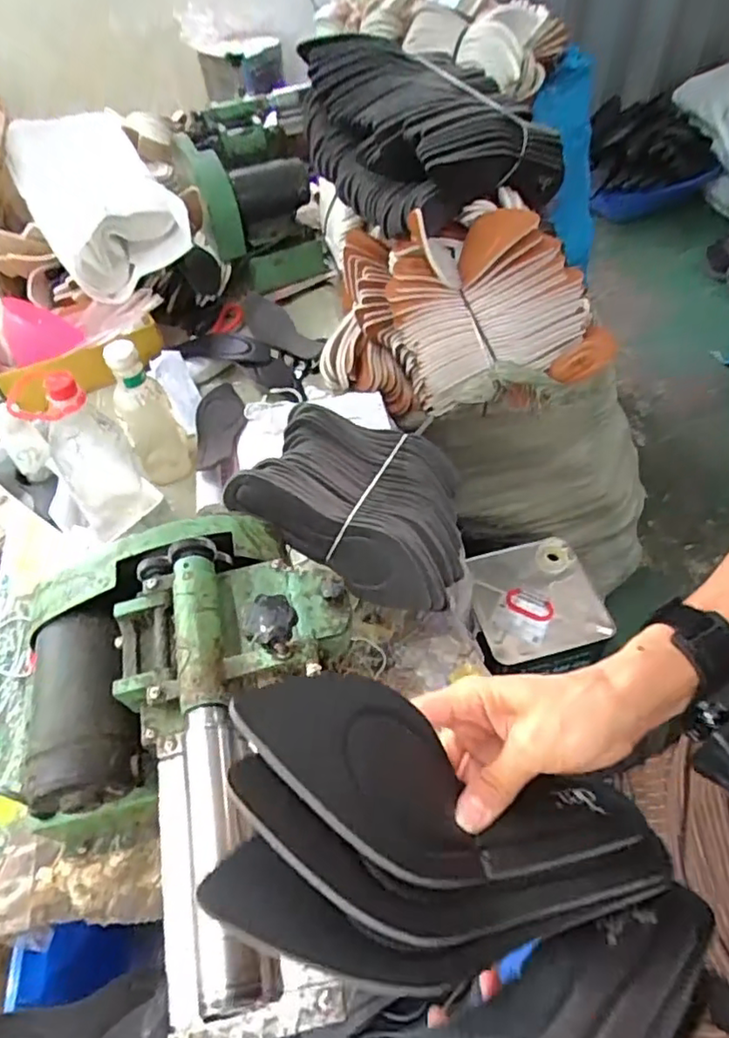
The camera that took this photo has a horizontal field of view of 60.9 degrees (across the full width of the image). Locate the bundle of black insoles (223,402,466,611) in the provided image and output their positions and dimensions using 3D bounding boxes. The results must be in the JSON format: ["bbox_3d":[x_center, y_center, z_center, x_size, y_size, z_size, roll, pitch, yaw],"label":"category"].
[{"bbox_3d":[0.001,-0.024,0.787,0.277,0.095,0.300,27,30,-5],"label":"bundle of black insoles"}]

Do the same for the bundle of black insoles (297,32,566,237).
[{"bbox_3d":[0.095,-0.573,0.920,0.353,0.202,0.253,35,62,27],"label":"bundle of black insoles"}]

